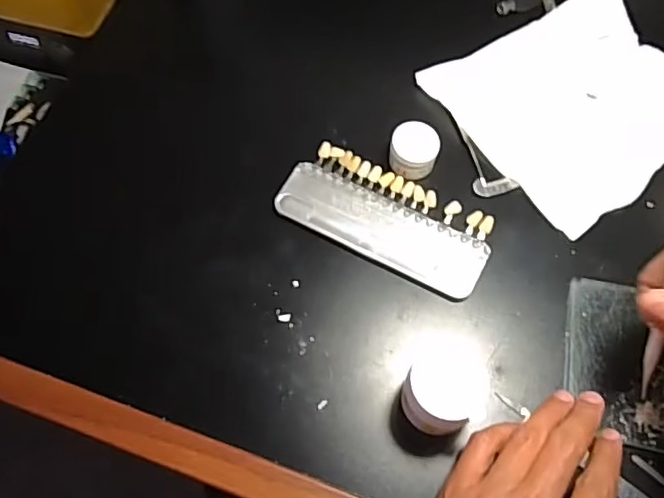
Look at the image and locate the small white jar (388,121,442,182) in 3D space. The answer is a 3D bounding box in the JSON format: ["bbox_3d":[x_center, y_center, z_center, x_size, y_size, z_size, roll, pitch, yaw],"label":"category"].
[{"bbox_3d":[0.059,-0.070,0.414,0.033,0.024,0.033,-1,66,2],"label":"small white jar"}]

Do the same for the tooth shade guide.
[{"bbox_3d":[0.037,-0.022,0.408,0.148,0.009,0.067,27,69,13],"label":"tooth shade guide"}]

